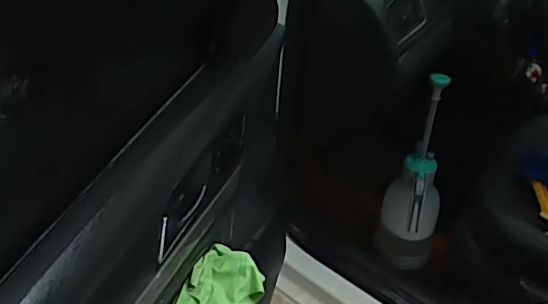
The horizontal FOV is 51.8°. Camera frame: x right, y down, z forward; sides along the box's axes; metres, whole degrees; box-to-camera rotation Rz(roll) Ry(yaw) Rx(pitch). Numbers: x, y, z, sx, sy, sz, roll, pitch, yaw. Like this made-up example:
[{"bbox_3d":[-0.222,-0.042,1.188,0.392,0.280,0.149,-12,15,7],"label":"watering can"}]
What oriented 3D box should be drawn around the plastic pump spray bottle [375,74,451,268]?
[{"bbox_3d":[0.312,0.058,1.193,0.127,0.417,0.145,21,44,18],"label":"plastic pump spray bottle"}]

